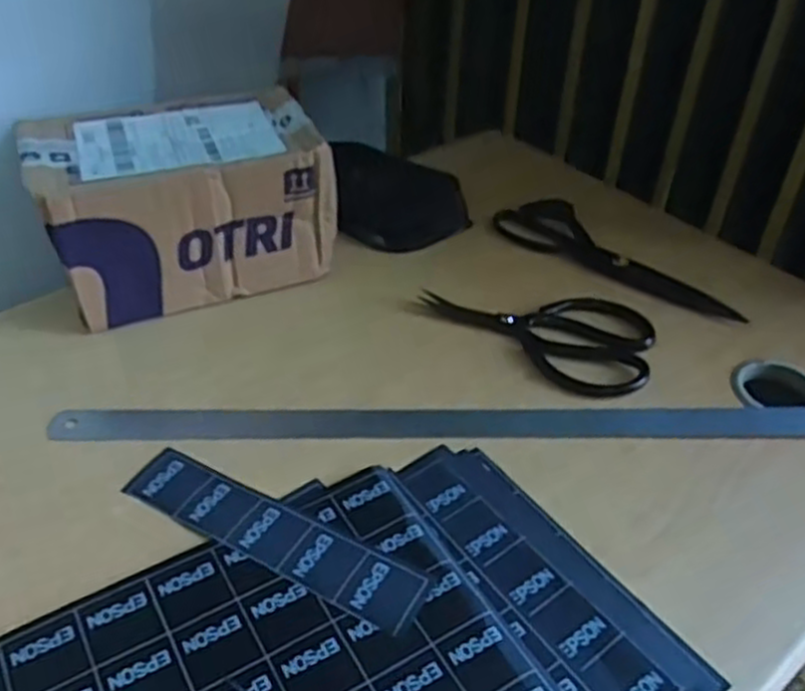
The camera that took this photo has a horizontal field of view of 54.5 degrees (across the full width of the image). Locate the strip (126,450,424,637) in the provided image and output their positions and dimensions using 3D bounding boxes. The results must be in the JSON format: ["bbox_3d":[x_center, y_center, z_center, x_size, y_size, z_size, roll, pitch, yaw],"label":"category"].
[{"bbox_3d":[-0.082,0.116,0.485,0.206,0.004,0.042,20,43,23],"label":"strip"}]

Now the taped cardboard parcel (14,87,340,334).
[{"bbox_3d":[-0.181,-0.121,0.657,0.220,0.123,0.126,-15,44,-20],"label":"taped cardboard parcel"}]

